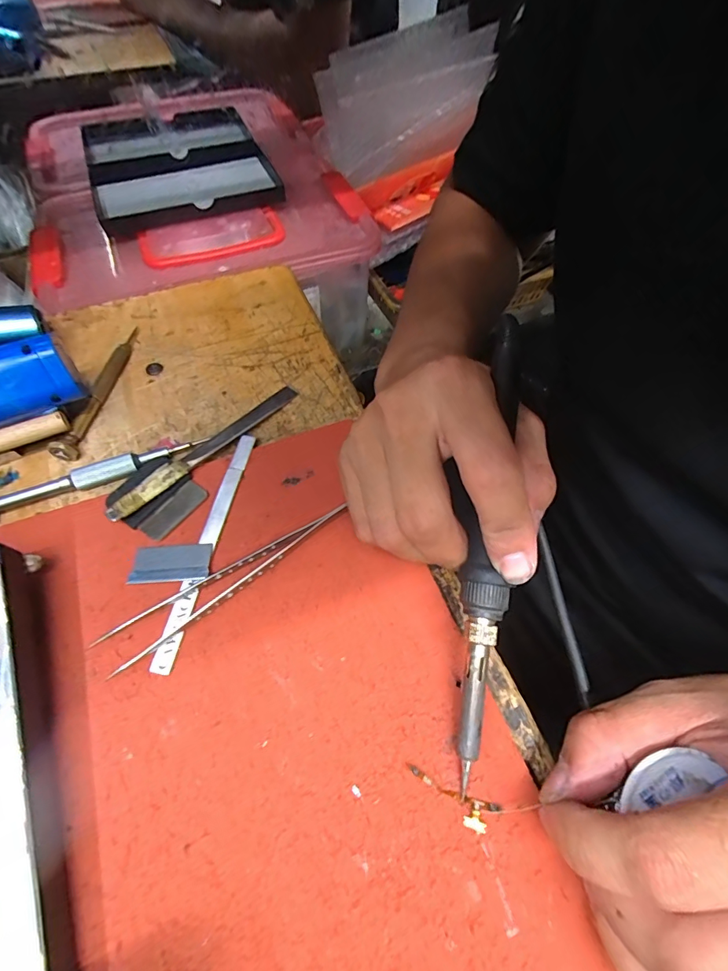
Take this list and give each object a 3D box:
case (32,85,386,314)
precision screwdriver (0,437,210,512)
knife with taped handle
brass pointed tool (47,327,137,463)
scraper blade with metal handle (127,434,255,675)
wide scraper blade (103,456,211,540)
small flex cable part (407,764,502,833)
[{"bbox_3d":[-0.182,-0.333,0.461,0.317,0.055,0.363,-14,60,-10],"label":"case"},{"bbox_3d":[-0.143,-0.007,0.229,0.112,0.013,0.011,-23,62,-15],"label":"precision screwdriver"},{"bbox_3d":[-0.085,-0.024,0.241,0.012,0.012,0.124,35,64,18],"label":"knife with taped handle"},{"bbox_3d":[-0.159,-0.061,0.262,0.012,0.009,0.105,8,59,3],"label":"brass pointed tool"},{"bbox_3d":[-0.090,0.023,0.215,0.035,0.004,0.125,8,59,3],"label":"scraper blade with metal handle"},{"bbox_3d":[-0.108,0.005,0.223,0.041,0.007,0.038,34,63,17],"label":"wide scraper blade"},{"bbox_3d":[0.032,0.118,0.161,0.035,0.004,0.011,19,60,10],"label":"small flex cable part"}]

